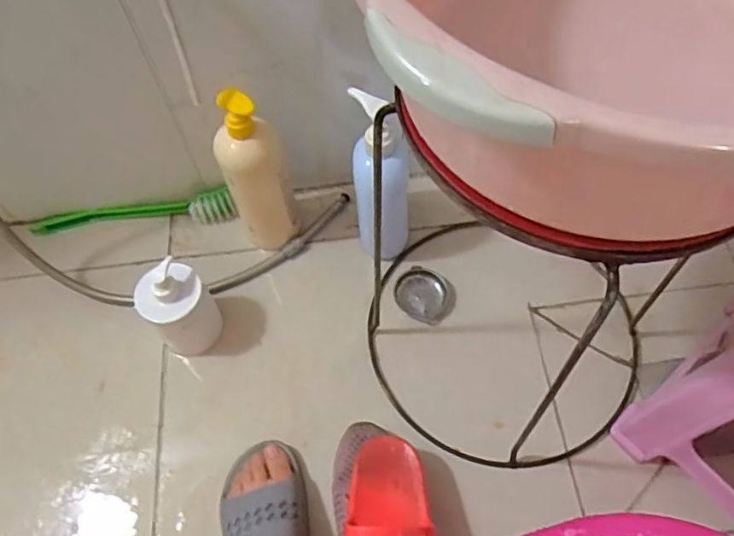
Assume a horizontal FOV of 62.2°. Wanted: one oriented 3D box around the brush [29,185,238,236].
[{"bbox_3d":[-0.348,-0.087,0.925,0.316,0.049,0.041,-2,60,2],"label":"brush"}]

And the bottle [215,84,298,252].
[{"bbox_3d":[-0.145,-0.117,0.806,0.081,0.268,0.061,-21,61,-9],"label":"bottle"}]

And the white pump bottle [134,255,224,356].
[{"bbox_3d":[-0.241,0.050,0.782,0.084,0.139,0.074,-34,63,-16],"label":"white pump bottle"}]

